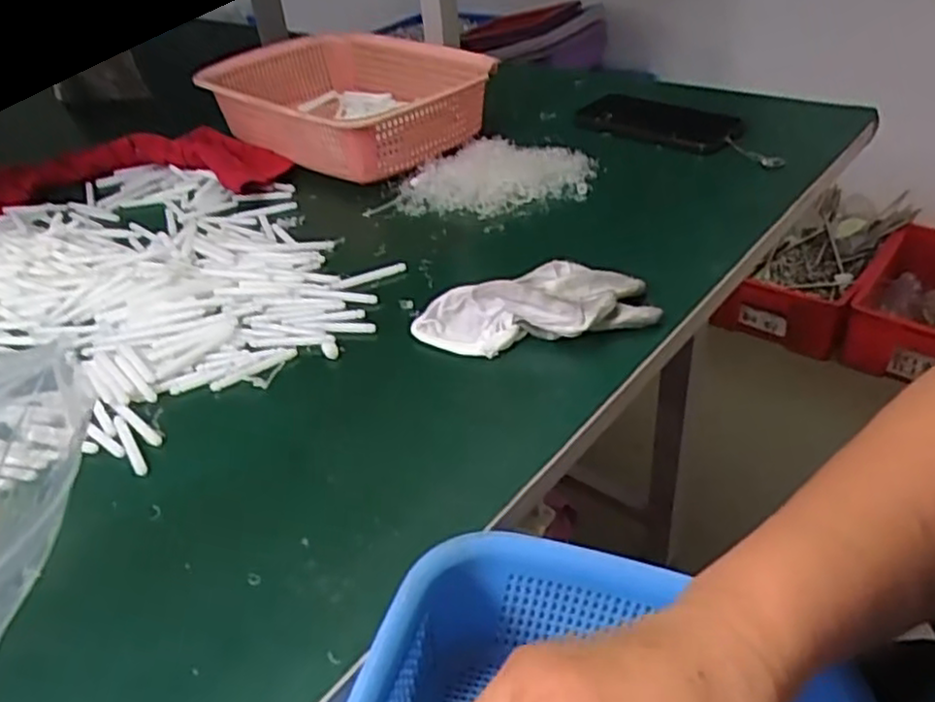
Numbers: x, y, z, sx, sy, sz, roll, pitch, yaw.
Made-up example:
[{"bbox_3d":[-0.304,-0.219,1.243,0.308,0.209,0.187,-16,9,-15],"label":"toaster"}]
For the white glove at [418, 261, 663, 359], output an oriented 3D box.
[{"bbox_3d":[0.042,-0.030,0.483,0.157,0.034,0.067,-8,38,-2],"label":"white glove"}]

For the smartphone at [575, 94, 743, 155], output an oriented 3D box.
[{"bbox_3d":[0.186,-0.229,0.723,0.156,0.013,0.082,20,44,32],"label":"smartphone"}]

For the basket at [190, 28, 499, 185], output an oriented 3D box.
[{"bbox_3d":[-0.127,-0.262,0.762,0.205,0.071,0.290,-34,44,-32],"label":"basket"}]

